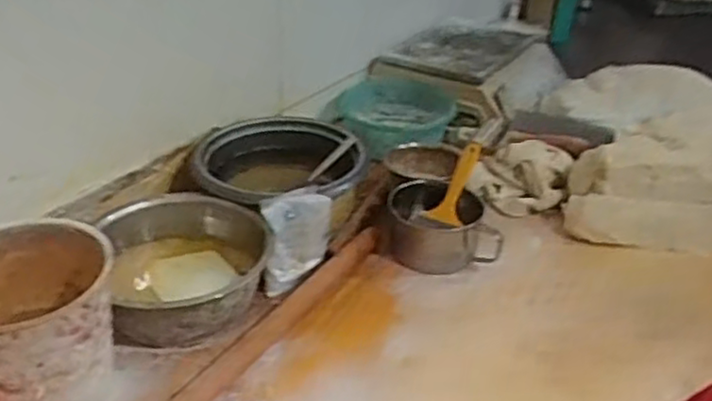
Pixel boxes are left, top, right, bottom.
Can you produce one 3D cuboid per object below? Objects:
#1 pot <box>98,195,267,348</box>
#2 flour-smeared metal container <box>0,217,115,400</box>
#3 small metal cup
[{"bbox_3d":[-0.211,0.090,0.904,0.197,0.108,0.204,2,31,-1],"label":"pot"},{"bbox_3d":[-0.335,0.137,0.732,0.164,0.199,0.166,2,31,-1],"label":"flour-smeared metal container"},{"bbox_3d":[0.125,0.034,1.016,0.158,0.084,0.120,4,31,2],"label":"small metal cup"}]

